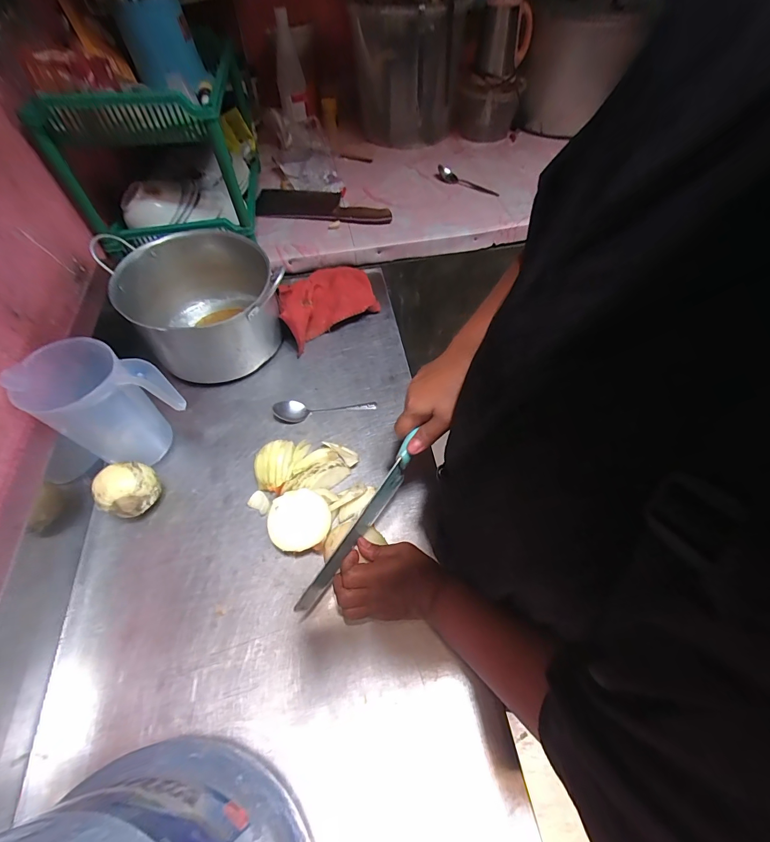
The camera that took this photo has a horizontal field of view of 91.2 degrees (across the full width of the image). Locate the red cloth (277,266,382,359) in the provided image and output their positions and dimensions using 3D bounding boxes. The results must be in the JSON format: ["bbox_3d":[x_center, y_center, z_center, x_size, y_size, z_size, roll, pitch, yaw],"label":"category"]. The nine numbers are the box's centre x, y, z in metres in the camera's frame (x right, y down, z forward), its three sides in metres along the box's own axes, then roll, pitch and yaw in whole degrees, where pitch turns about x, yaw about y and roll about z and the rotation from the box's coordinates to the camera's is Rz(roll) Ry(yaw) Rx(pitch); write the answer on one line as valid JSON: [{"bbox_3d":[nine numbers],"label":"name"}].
[{"bbox_3d":[-0.116,-0.220,0.685,0.180,0.061,0.133,-35,63,-19],"label":"red cloth"}]

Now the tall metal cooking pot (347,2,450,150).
[{"bbox_3d":[0.042,-0.852,0.934,0.226,0.258,0.188,-5,57,-2],"label":"tall metal cooking pot"}]

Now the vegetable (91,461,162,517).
[{"bbox_3d":[-0.324,0.091,0.485,0.055,0.068,0.065,15,59,11],"label":"vegetable"}]

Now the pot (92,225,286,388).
[{"bbox_3d":[-0.296,-0.186,0.626,0.224,0.139,0.247,-19,59,-10],"label":"pot"}]

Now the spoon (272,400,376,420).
[{"bbox_3d":[-0.093,-0.025,0.585,0.154,0.021,0.033,-8,57,-3],"label":"spoon"}]

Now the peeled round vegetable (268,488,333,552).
[{"bbox_3d":[-0.106,0.128,0.472,0.074,0.050,0.068,-1,57,1],"label":"peeled round vegetable"}]

